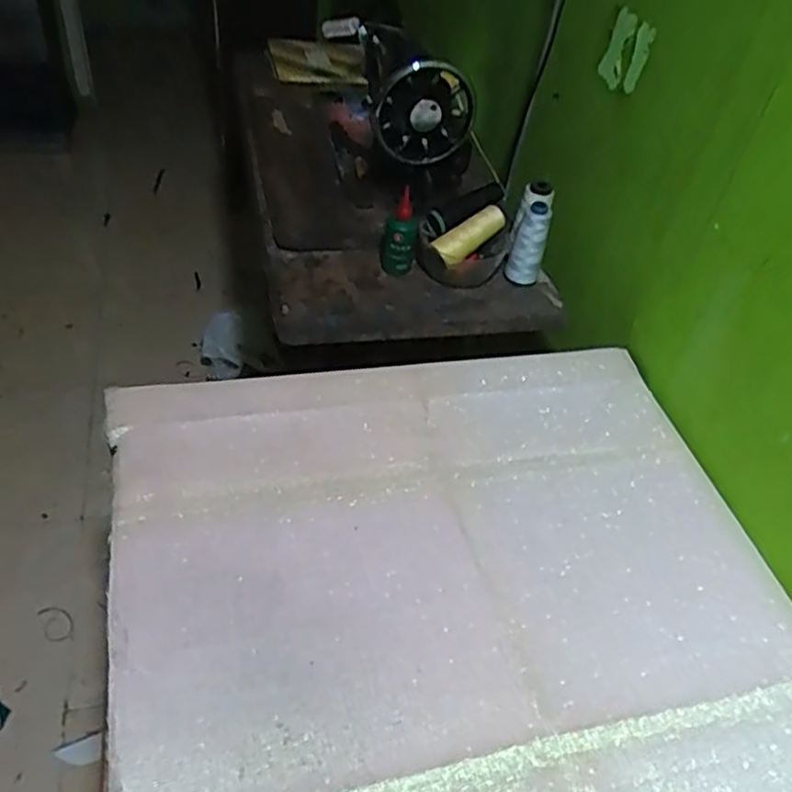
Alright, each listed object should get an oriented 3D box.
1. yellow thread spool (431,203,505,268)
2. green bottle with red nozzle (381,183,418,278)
[{"bbox_3d":[0.098,-0.213,0.951,0.121,0.037,0.036,-37,58,-18],"label":"yellow thread spool"},{"bbox_3d":[0.006,-0.216,0.932,0.042,0.106,0.041,4,44,-4],"label":"green bottle with red nozzle"}]

